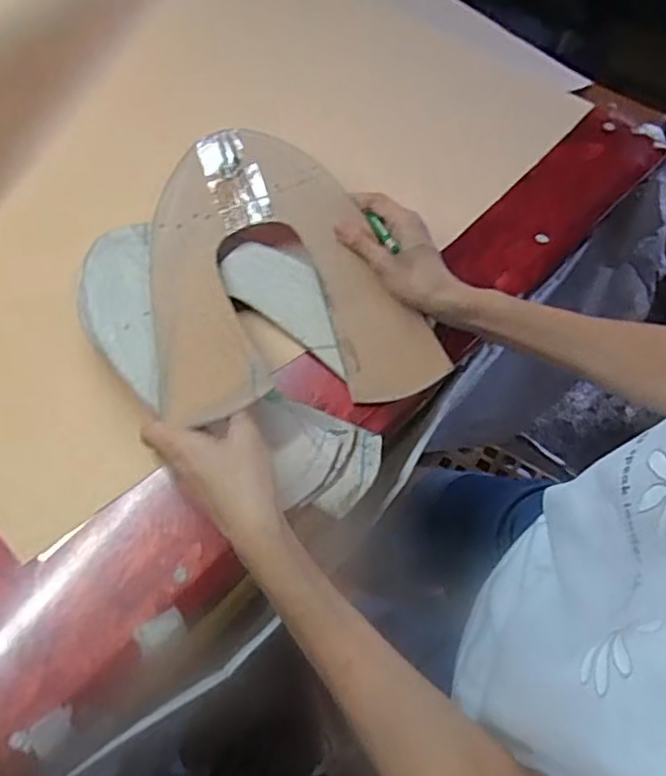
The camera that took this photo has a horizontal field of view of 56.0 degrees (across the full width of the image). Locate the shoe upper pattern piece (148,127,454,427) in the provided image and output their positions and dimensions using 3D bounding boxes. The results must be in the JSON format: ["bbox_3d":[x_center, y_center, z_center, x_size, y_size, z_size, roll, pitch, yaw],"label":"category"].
[{"bbox_3d":[-0.050,-0.101,0.516,0.210,0.056,0.258,-15,61,-11],"label":"shoe upper pattern piece"}]

